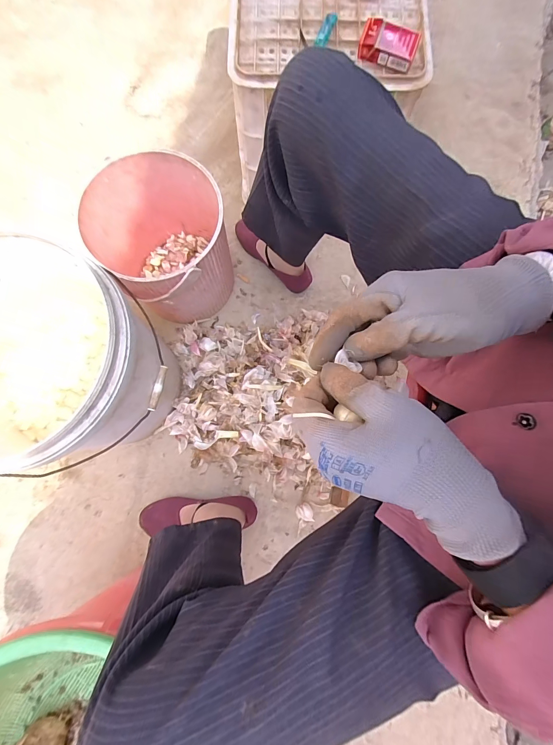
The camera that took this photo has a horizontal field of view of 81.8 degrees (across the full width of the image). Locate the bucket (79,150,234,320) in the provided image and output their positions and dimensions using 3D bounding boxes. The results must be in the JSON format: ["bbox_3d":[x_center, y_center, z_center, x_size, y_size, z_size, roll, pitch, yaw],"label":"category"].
[{"bbox_3d":[-0.216,-0.258,0.674,0.253,0.251,0.236,0,80,0],"label":"bucket"}]

